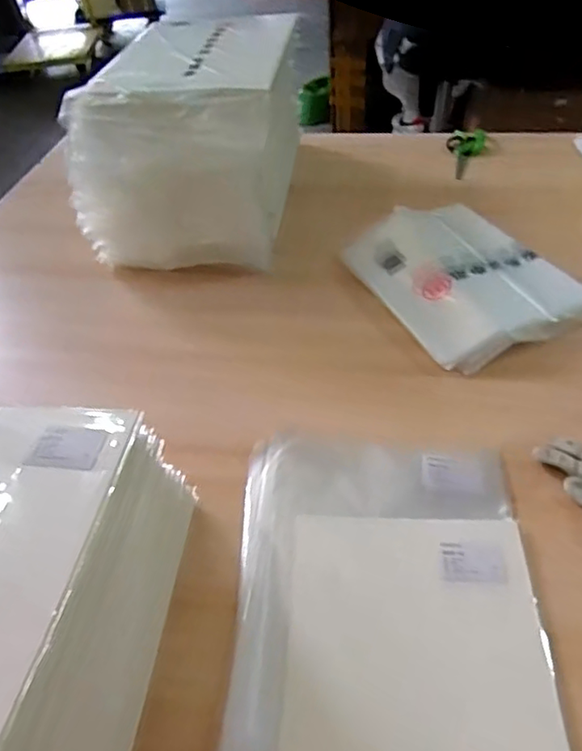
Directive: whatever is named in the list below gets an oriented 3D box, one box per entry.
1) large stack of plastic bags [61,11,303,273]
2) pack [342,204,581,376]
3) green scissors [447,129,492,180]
[{"bbox_3d":[-0.143,-0.381,0.955,0.287,0.245,0.393,3,45,9],"label":"large stack of plastic bags"},{"bbox_3d":[0.226,-0.143,0.822,0.224,0.034,0.321,-20,46,-15],"label":"pack"},{"bbox_3d":[0.337,-0.421,1.118,0.080,0.017,0.172,7,46,12],"label":"green scissors"}]

